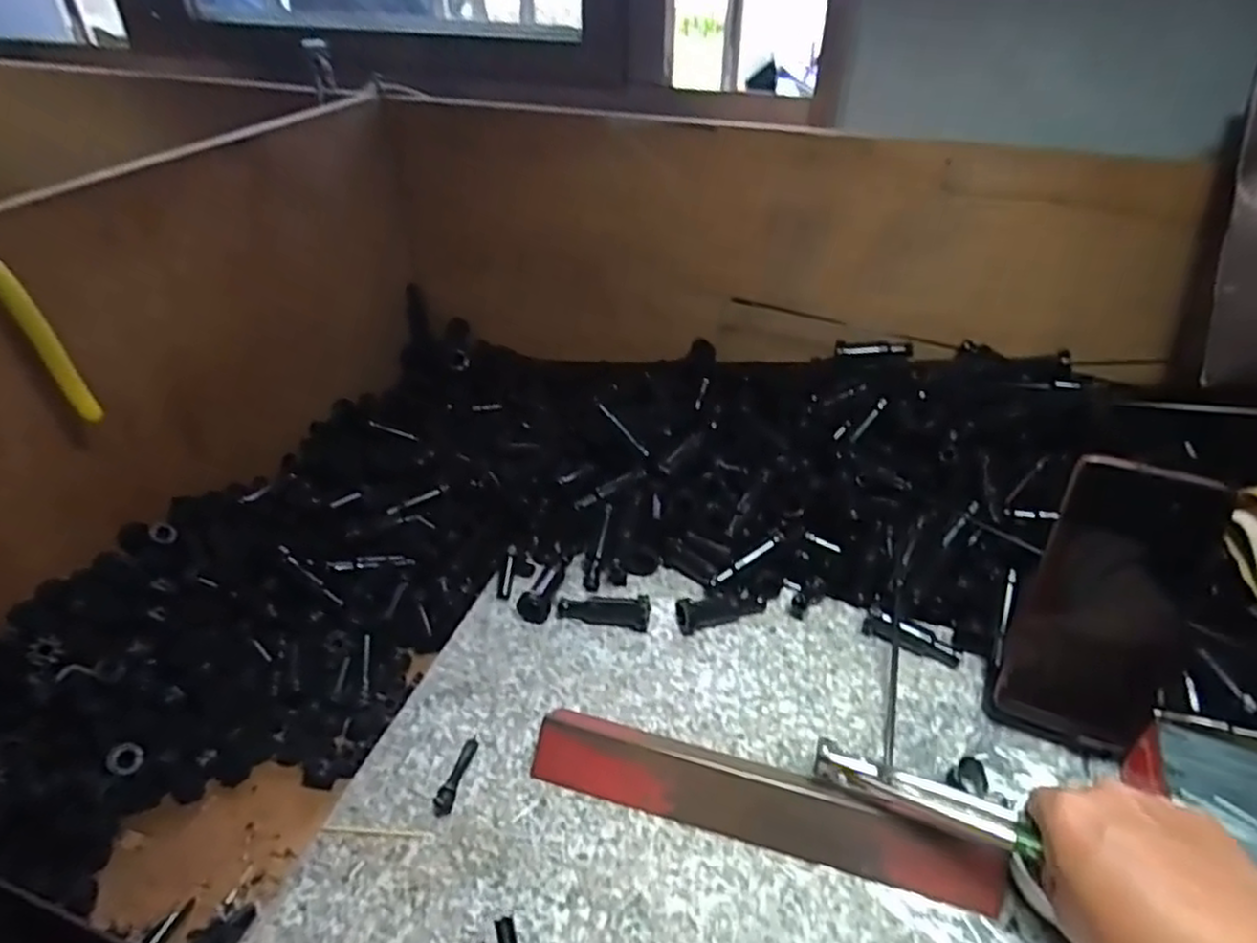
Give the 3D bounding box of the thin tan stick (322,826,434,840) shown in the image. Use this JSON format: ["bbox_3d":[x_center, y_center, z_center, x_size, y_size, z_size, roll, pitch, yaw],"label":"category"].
[{"bbox_3d":[-0.139,0.200,0.405,0.061,0.004,0.004,2,37,2],"label":"thin tan stick"}]

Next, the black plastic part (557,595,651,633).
[{"bbox_3d":[-0.018,0.100,0.521,0.066,0.018,0.018,4,37,5],"label":"black plastic part"}]

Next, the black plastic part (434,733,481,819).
[{"bbox_3d":[-0.101,0.178,0.430,0.011,0.007,0.050,9,38,12],"label":"black plastic part"}]

